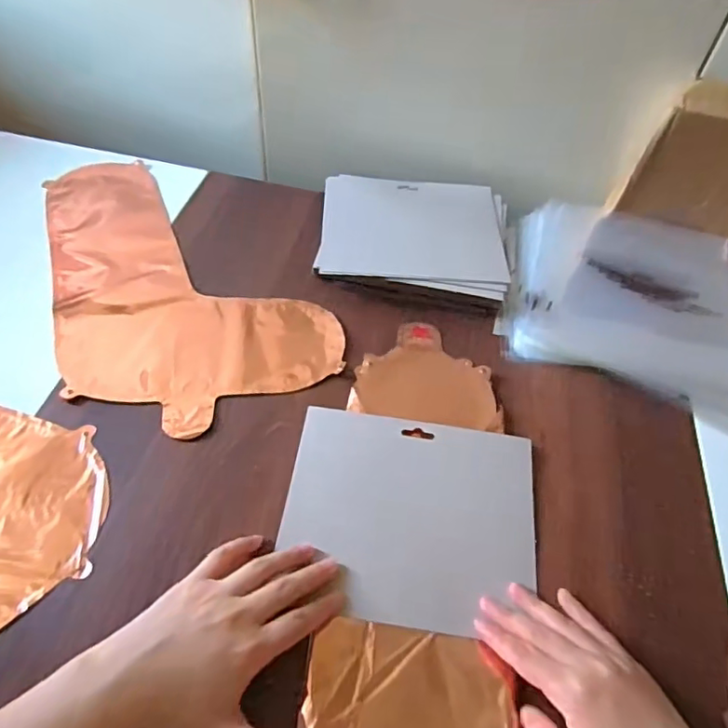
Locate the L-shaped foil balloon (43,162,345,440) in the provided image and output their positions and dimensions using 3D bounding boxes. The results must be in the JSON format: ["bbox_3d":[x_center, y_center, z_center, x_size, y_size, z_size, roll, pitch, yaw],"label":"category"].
[{"bbox_3d":[-0.225,-0.092,0.574,0.219,0.009,0.417,-32,60,-26],"label":"L-shaped foil balloon"}]

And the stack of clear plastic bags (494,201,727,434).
[{"bbox_3d":[0.279,-0.071,0.581,0.244,0.034,0.244,16,52,8],"label":"stack of clear plastic bags"}]

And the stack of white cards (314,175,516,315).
[{"bbox_3d":[0.060,-0.140,0.621,0.208,0.027,0.185,4,51,-1],"label":"stack of white cards"}]

